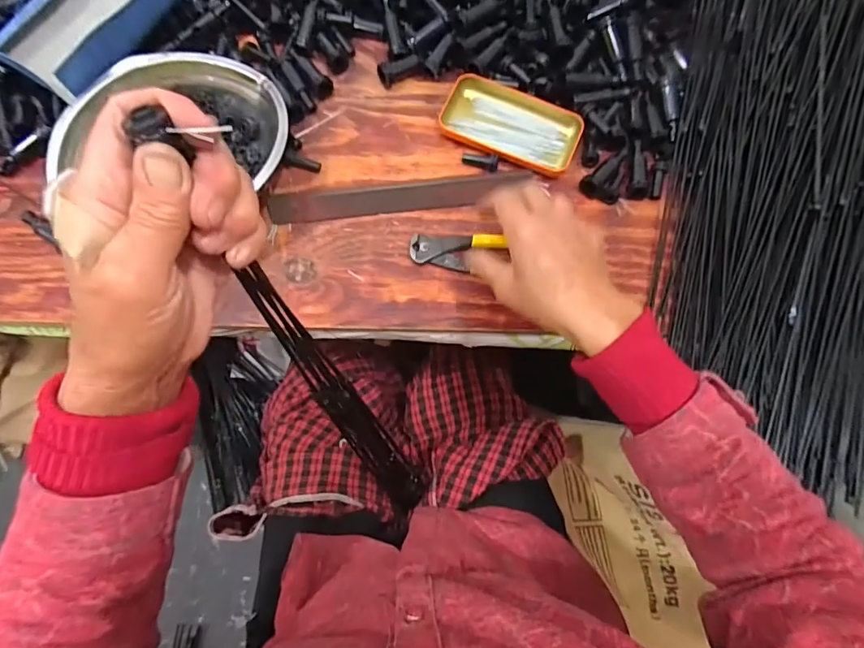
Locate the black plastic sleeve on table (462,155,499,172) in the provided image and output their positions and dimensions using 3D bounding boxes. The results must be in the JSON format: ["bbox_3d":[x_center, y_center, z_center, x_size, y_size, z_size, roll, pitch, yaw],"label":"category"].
[{"bbox_3d":[0.051,-0.172,0.481,0.038,0.014,0.013,13,74,1],"label":"black plastic sleeve on table"}]

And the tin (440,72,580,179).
[{"bbox_3d":[0.083,-0.210,0.486,0.143,0.017,0.078,19,75,3],"label":"tin"}]

